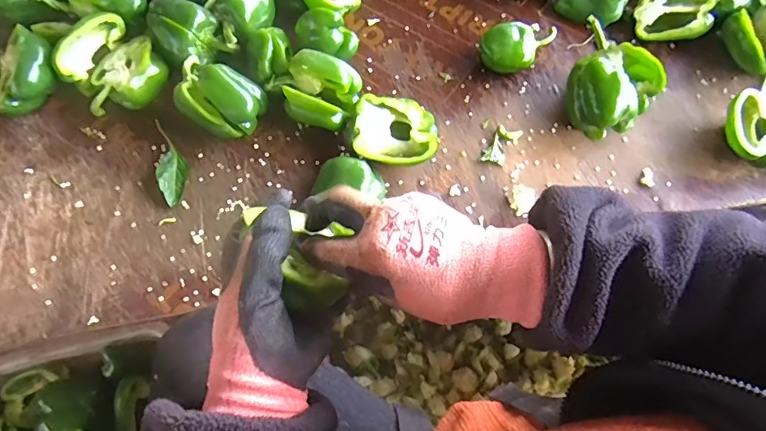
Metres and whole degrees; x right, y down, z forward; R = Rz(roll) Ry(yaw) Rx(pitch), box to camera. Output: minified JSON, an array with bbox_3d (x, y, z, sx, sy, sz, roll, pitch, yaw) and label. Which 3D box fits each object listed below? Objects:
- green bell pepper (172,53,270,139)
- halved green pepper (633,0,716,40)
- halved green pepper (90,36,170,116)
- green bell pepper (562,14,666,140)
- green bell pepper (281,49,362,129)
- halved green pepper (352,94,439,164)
[{"bbox_3d":[-0.183,-0.126,0.532,0.098,0.069,0.067,23,67,7],"label":"green bell pepper"},{"bbox_3d":[0.367,-0.256,0.606,0.078,0.043,0.068,-5,67,-5],"label":"halved green pepper"},{"bbox_3d":[-0.289,-0.160,0.551,0.078,0.052,0.083,-4,67,-5],"label":"halved green pepper"},{"bbox_3d":[0.265,-0.151,0.562,0.102,0.059,0.114,25,68,8],"label":"green bell pepper"},{"bbox_3d":[-0.068,-0.136,0.539,0.074,0.075,0.069,1,66,-2],"label":"green bell pepper"},{"bbox_3d":[0.012,-0.088,0.531,0.094,0.049,0.071,8,66,1],"label":"halved green pepper"}]

